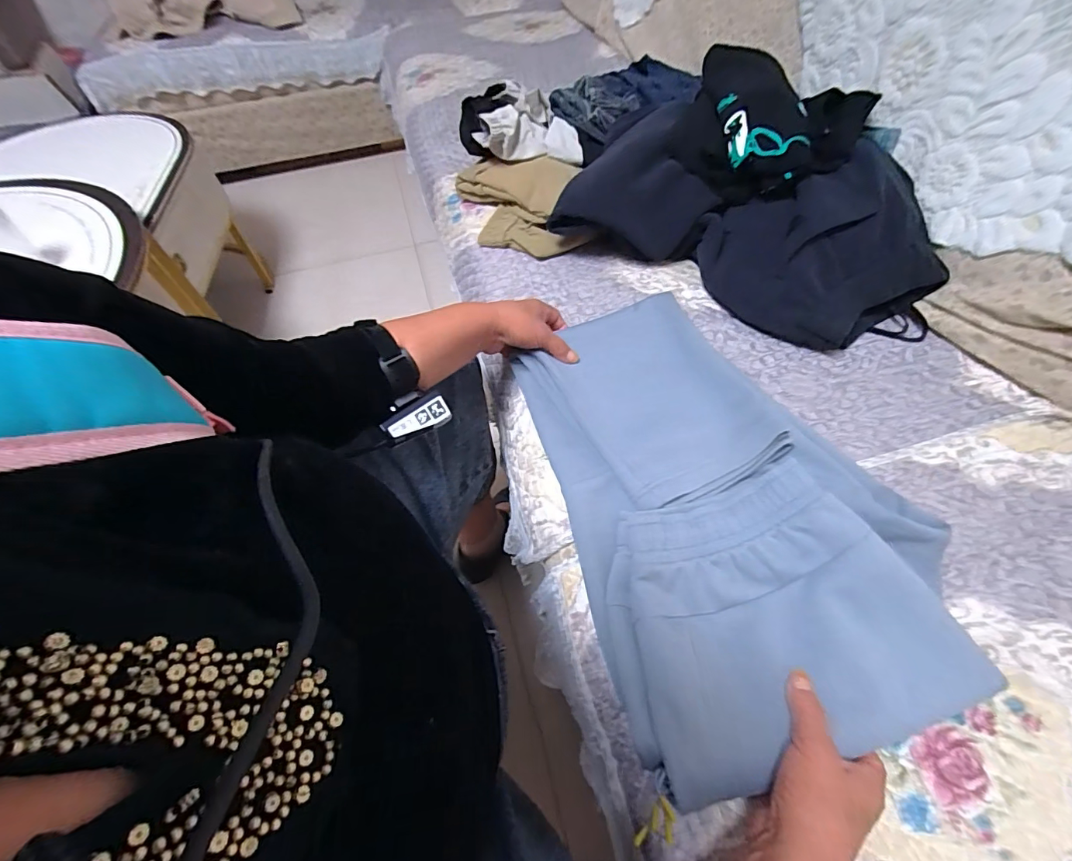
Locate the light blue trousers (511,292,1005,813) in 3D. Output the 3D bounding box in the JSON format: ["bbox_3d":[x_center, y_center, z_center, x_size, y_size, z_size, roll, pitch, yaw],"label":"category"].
[{"bbox_3d":[0.176,0.047,0.471,0.300,0.045,0.474,-14,57,-7],"label":"light blue trousers"}]

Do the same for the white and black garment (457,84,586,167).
[{"bbox_3d":[-0.027,-0.497,0.760,0.206,0.083,0.108,2,57,5],"label":"white and black garment"}]

